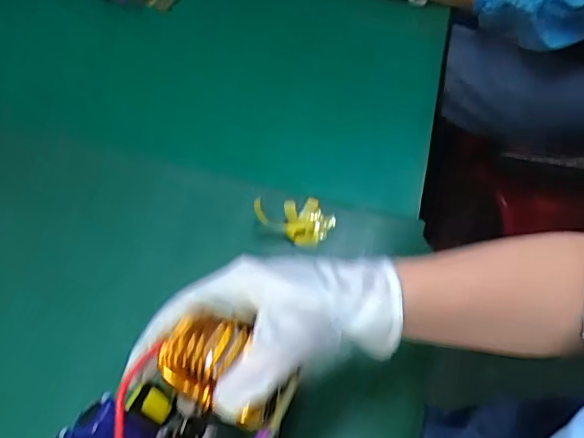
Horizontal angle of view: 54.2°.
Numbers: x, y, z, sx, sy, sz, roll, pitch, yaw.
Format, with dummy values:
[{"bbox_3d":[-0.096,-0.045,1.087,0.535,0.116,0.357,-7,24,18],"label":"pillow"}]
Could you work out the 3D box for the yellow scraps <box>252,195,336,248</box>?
[{"bbox_3d":[0.004,0.001,0.516,0.068,0.024,0.042,-10,51,-11],"label":"yellow scraps"}]

